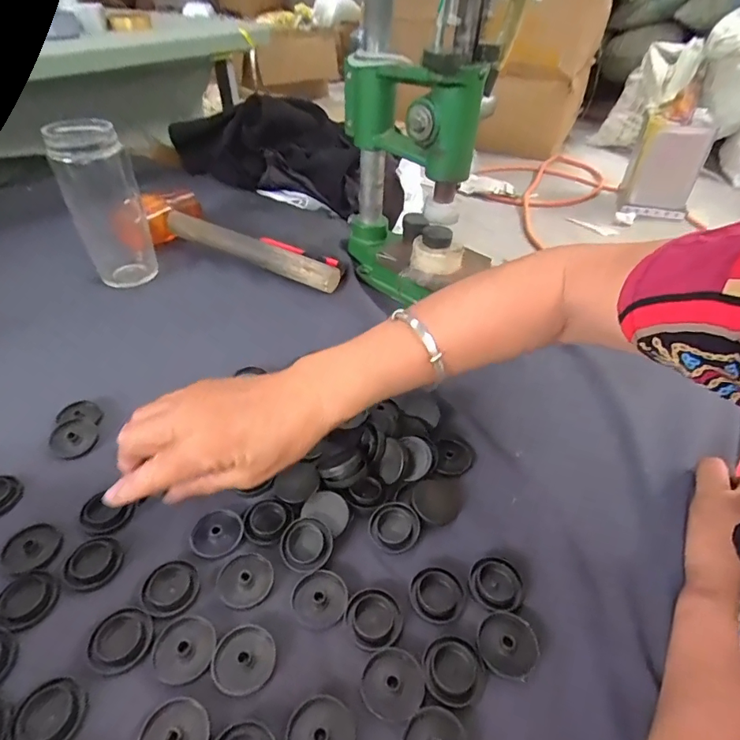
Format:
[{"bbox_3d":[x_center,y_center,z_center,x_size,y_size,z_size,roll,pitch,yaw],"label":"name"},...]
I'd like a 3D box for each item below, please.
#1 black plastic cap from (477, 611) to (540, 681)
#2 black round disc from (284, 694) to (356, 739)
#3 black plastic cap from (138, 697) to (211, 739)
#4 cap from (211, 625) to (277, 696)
[{"bbox_3d":[0.078,0.154,0.258,0.032,0.004,0.032,1,42,-1],"label":"black plastic cap"},{"bbox_3d":[-0.024,0.179,0.226,0.032,0.004,0.032,1,42,-1],"label":"black round disc"},{"bbox_3d":[-0.095,0.178,0.223,0.033,0.004,0.032,1,42,-1],"label":"black plastic cap"},{"bbox_3d":[-0.068,0.156,0.250,0.033,0.004,0.032,1,42,-1],"label":"cap"}]

